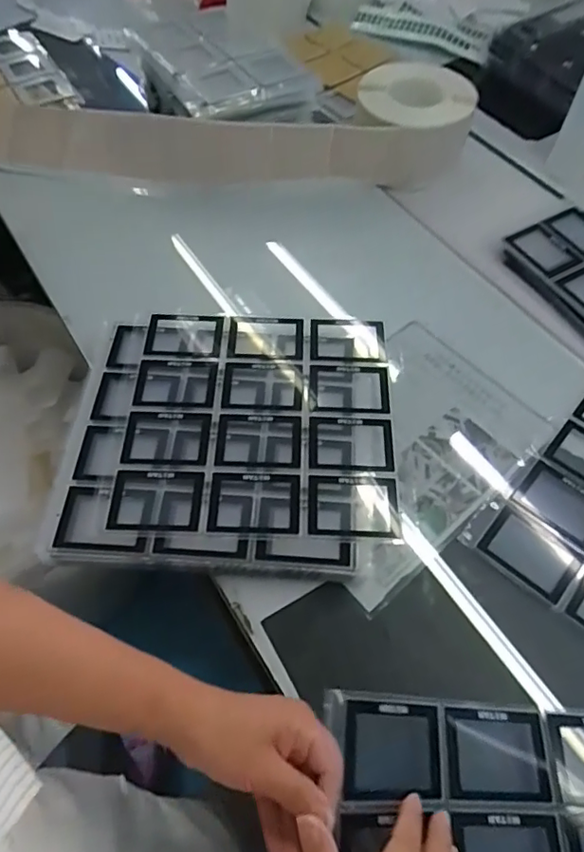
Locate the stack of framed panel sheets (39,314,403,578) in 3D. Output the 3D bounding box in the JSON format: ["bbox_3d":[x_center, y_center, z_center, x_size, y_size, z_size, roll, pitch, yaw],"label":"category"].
[{"bbox_3d":[-0.061,0.005,0.569,0.328,0.037,0.291,1,59,-1],"label":"stack of framed panel sheets"}]

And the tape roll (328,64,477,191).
[{"bbox_3d":[0.167,-0.437,0.807,0.170,0.107,0.180,1,59,-1],"label":"tape roll"}]

